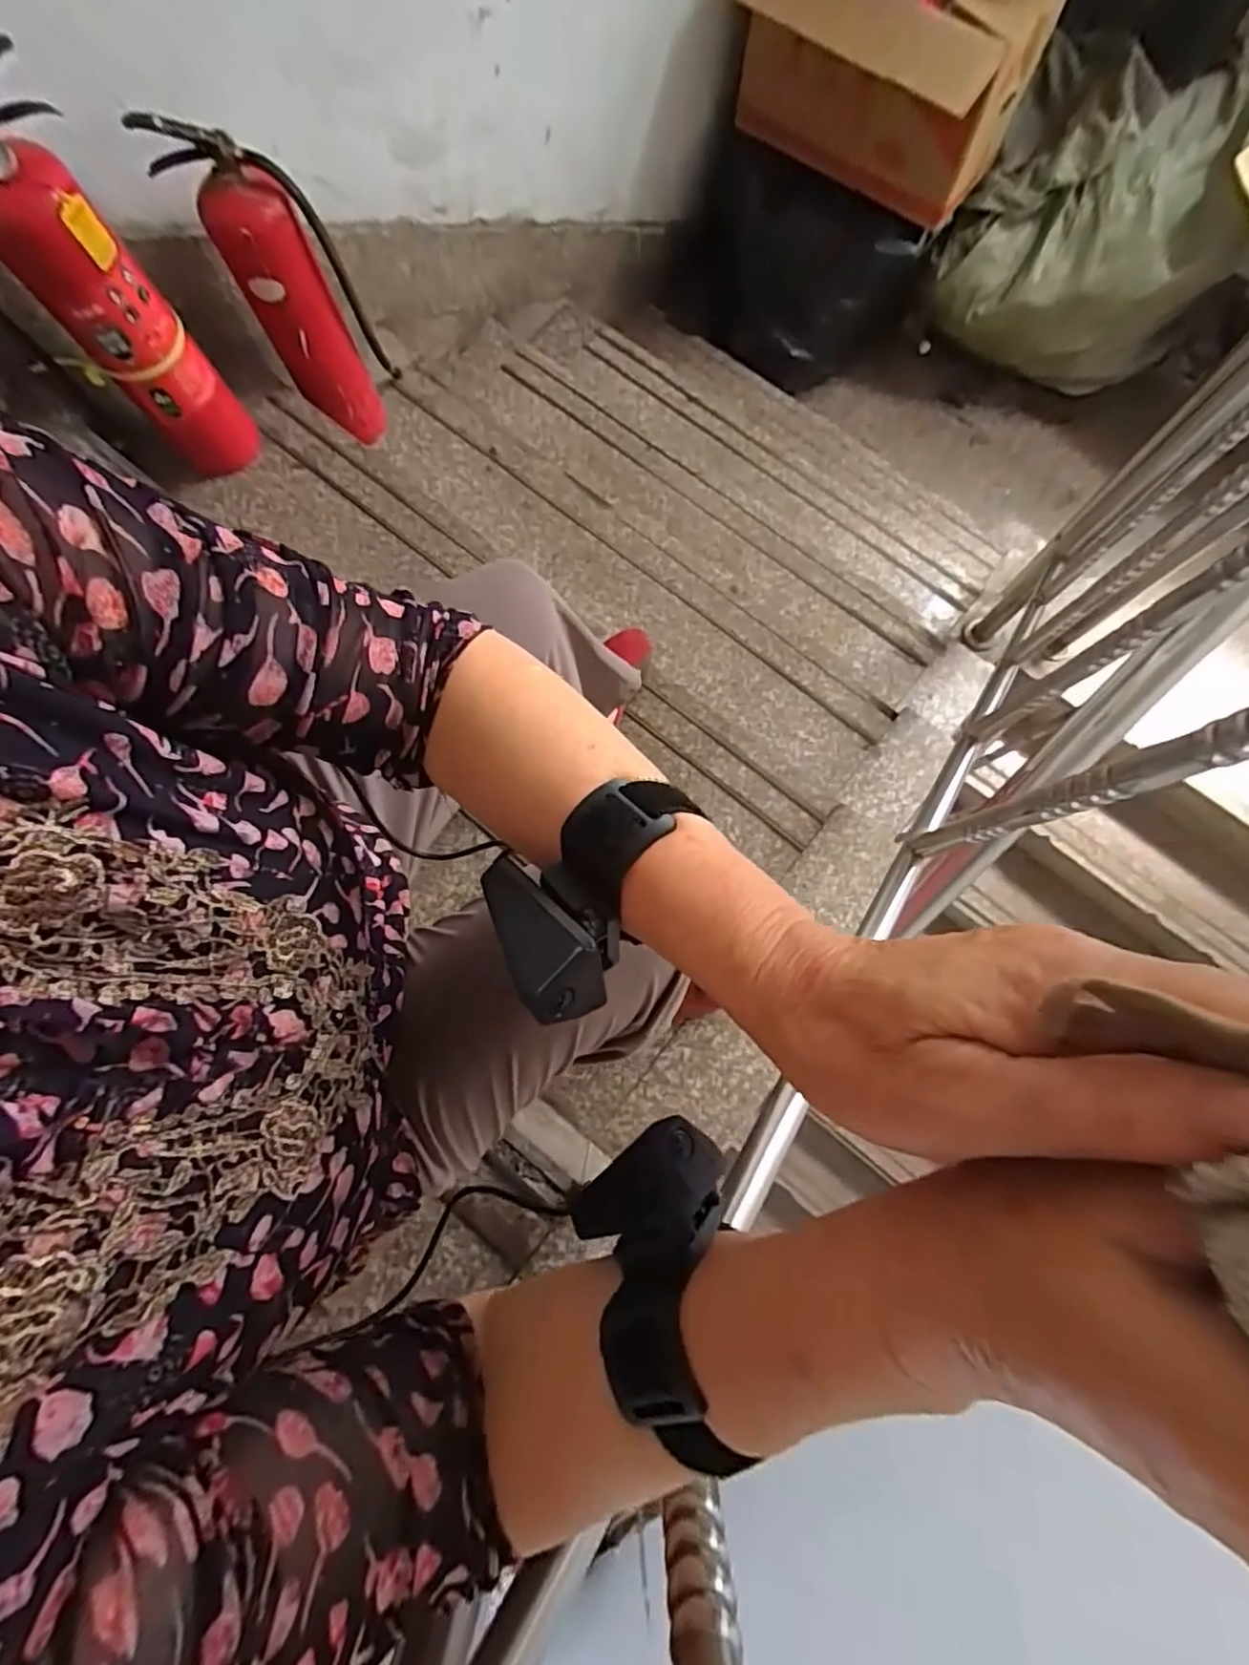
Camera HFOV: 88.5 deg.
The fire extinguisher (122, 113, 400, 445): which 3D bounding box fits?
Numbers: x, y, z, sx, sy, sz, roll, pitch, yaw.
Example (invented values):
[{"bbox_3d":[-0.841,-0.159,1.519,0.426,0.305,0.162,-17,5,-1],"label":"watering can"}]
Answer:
[{"bbox_3d":[-0.519,-0.858,1.059,0.192,0.477,0.126,-27,80,-4],"label":"fire extinguisher"}]

